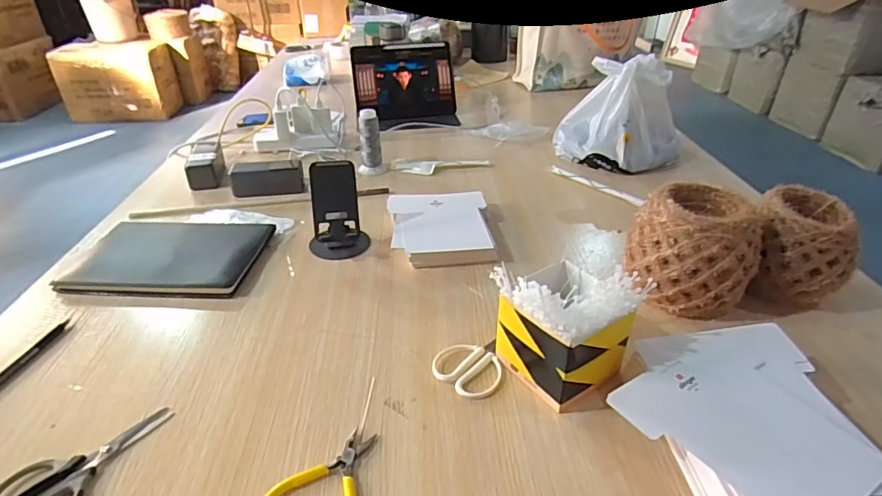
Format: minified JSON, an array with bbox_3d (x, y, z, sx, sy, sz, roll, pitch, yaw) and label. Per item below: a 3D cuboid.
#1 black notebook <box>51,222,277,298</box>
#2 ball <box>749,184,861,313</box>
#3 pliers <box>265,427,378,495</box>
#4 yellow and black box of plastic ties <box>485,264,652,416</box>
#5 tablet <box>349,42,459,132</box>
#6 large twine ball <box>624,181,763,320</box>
[{"bbox_3d":[-0.410,0.010,0.779,0.256,0.012,0.196,1,33,1],"label":"black notebook"},{"bbox_3d":[0.469,0.004,0.670,0.115,0.132,0.106,0,33,0],"label":"ball"},{"bbox_3d":[-0.098,0.210,0.467,0.086,0.009,0.108,14,35,21],"label":"pliers"},{"bbox_3d":[0.130,0.083,0.548,0.116,0.134,0.120,-22,39,-30],"label":"yellow and black box of plastic ties"},{"bbox_3d":[-0.094,-0.434,1.342,0.266,0.154,0.188,-3,33,-6],"label":"tablet"},{"bbox_3d":[0.320,0.005,0.664,0.138,0.139,0.115,10,34,15],"label":"large twine ball"}]

